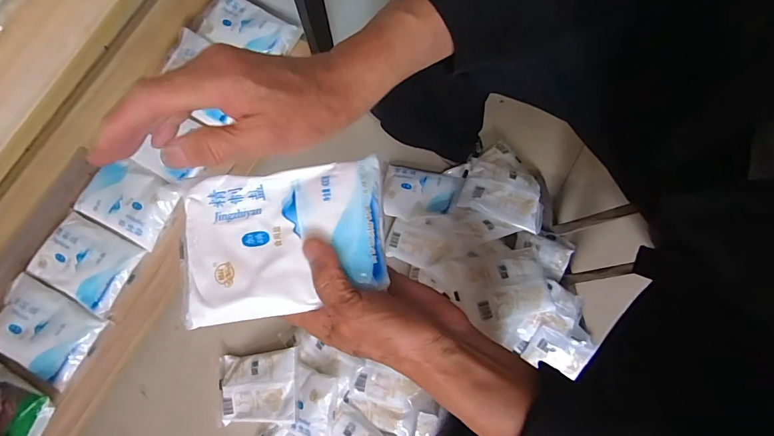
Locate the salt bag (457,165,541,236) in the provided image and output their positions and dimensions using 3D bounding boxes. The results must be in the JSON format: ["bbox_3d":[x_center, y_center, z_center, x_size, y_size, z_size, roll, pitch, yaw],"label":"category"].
[{"bbox_3d":[0.219,-0.042,0.750,0.151,0.047,0.102,20,80,3],"label":"salt bag"}]

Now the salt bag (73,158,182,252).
[{"bbox_3d":[-0.423,-0.032,0.651,0.152,0.019,0.107,28,81,5],"label":"salt bag"}]

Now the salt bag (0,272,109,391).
[{"bbox_3d":[-0.526,0.170,0.610,0.154,0.017,0.113,30,81,5],"label":"salt bag"}]

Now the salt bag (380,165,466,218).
[{"bbox_3d":[0.065,-0.046,0.758,0.144,0.028,0.102,11,80,2],"label":"salt bag"}]

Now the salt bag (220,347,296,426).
[{"bbox_3d":[-0.221,0.293,0.696,0.140,0.028,0.110,-9,73,14],"label":"salt bag"}]

